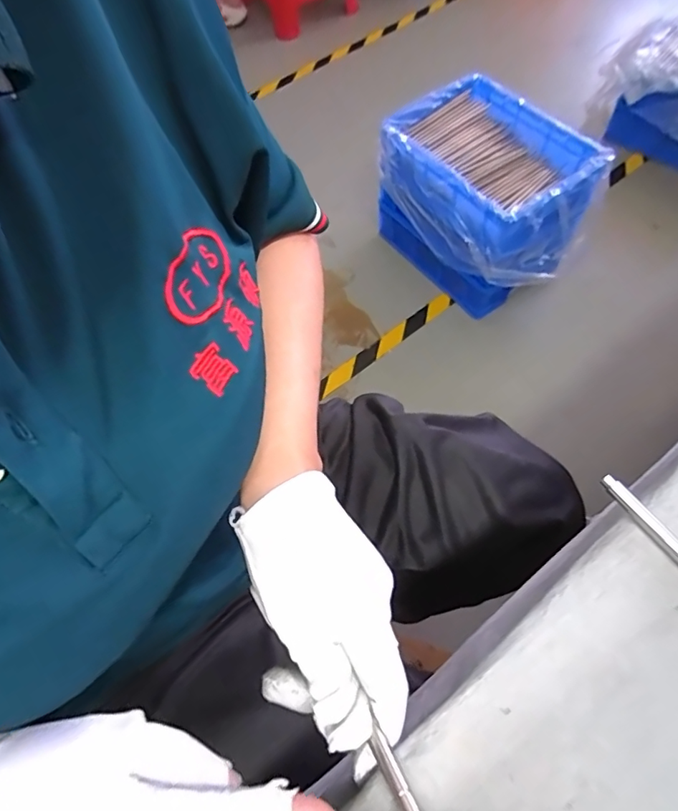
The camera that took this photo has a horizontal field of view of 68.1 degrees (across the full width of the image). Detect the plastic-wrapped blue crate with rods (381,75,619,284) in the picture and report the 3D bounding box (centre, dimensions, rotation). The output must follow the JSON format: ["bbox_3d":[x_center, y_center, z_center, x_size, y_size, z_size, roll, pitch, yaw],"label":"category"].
[{"bbox_3d":[0.334,-0.501,1.150,0.323,0.214,0.441,-37,65,-16],"label":"plastic-wrapped blue crate with rods"}]

